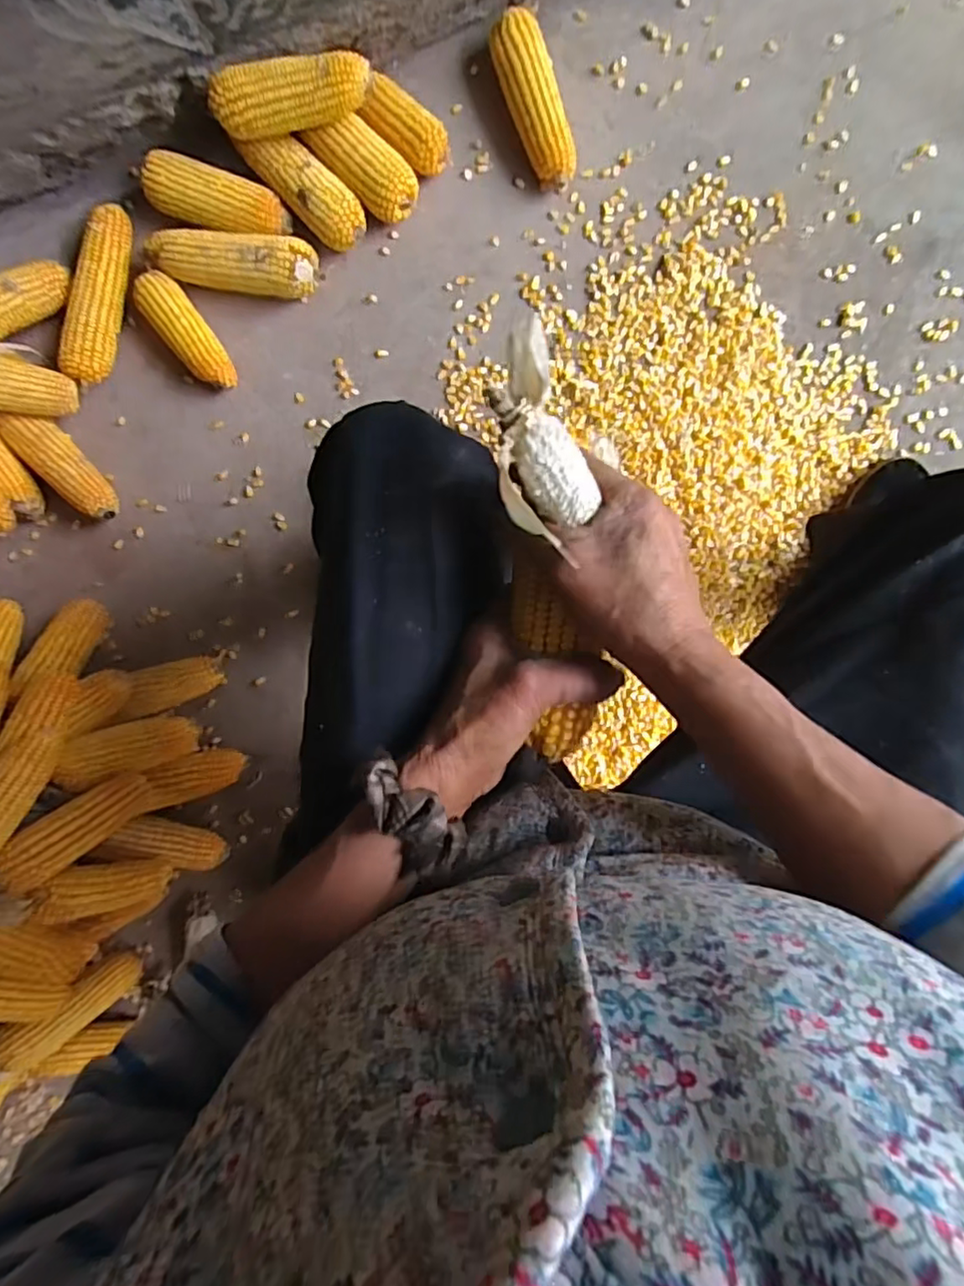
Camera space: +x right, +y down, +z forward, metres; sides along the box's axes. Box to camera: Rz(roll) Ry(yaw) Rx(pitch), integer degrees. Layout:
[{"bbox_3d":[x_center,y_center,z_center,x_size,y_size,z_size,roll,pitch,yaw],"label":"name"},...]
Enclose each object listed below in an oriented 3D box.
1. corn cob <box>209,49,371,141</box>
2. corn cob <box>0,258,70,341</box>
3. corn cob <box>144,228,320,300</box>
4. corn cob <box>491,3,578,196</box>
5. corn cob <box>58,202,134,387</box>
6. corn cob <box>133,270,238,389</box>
[{"bbox_3d":[-0.202,-0.582,0.671,0.170,0.066,0.051,-9,93,3],"label":"corn cob"},{"bbox_3d":[-0.561,-0.397,0.726,0.056,0.041,0.164,45,61,-4],"label":"corn cob"},{"bbox_3d":[-0.292,-0.452,0.741,0.201,0.052,0.064,10,94,2],"label":"corn cob"},{"bbox_3d":[0.062,-0.615,0.718,0.060,0.059,0.172,-20,93,4],"label":"corn cob"},{"bbox_3d":[-0.460,-0.418,0.755,0.052,0.045,0.206,17,95,1],"label":"corn cob"},{"bbox_3d":[-0.353,-0.372,0.758,0.056,0.049,0.150,-39,92,5],"label":"corn cob"}]

